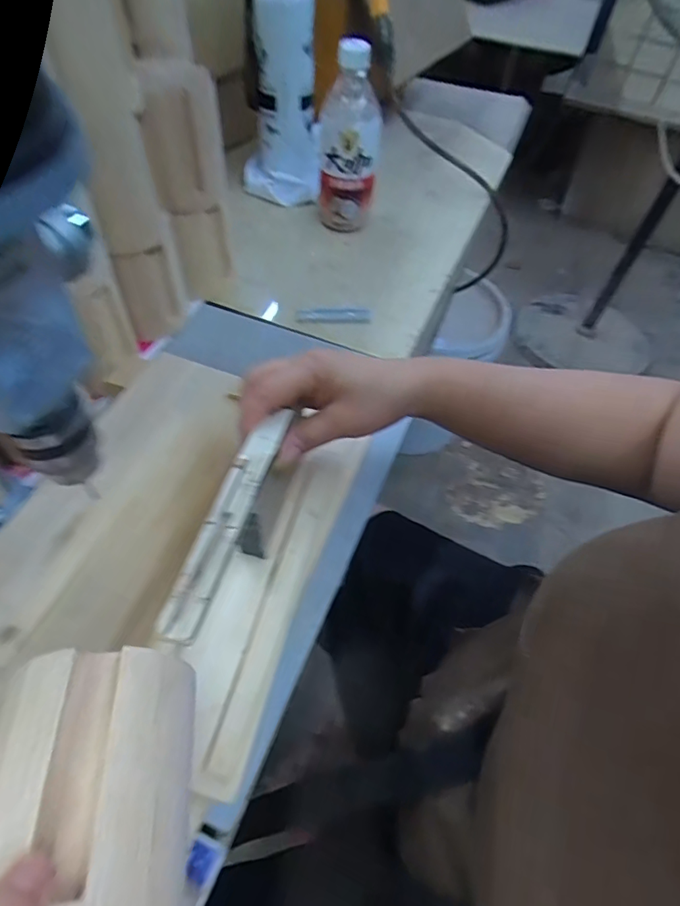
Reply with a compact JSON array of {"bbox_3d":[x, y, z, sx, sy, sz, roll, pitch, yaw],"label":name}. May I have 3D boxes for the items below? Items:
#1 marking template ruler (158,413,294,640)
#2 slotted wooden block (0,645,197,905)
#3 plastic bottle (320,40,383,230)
[{"bbox_3d":[-0.058,0.029,0.272,0.021,0.006,0.143,14,54,8],"label":"marking template ruler"},{"bbox_3d":[-0.095,0.124,0.187,0.072,0.031,0.096,-2,53,-4],"label":"slotted wooden block"},{"bbox_3d":[0.012,-0.353,0.579,0.067,0.181,0.061,12,53,4],"label":"plastic bottle"}]

